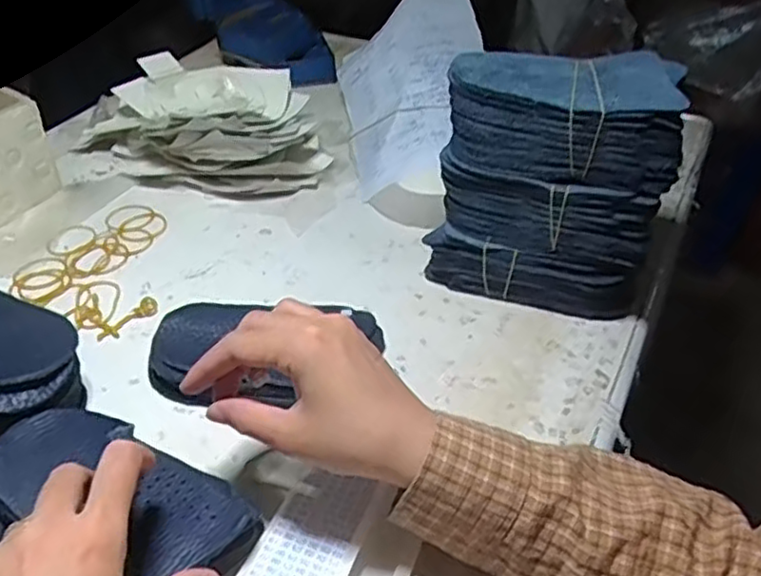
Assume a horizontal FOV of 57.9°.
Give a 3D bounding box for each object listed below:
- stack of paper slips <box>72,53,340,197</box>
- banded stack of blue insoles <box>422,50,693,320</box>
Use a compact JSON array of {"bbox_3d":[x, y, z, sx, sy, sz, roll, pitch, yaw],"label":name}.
[{"bbox_3d":[-0.184,-0.159,0.662,0.263,0.078,0.120,17,43,16],"label":"stack of paper slips"},{"bbox_3d":[0.121,-0.071,0.498,0.148,0.177,0.072,15,43,14],"label":"banded stack of blue insoles"}]

